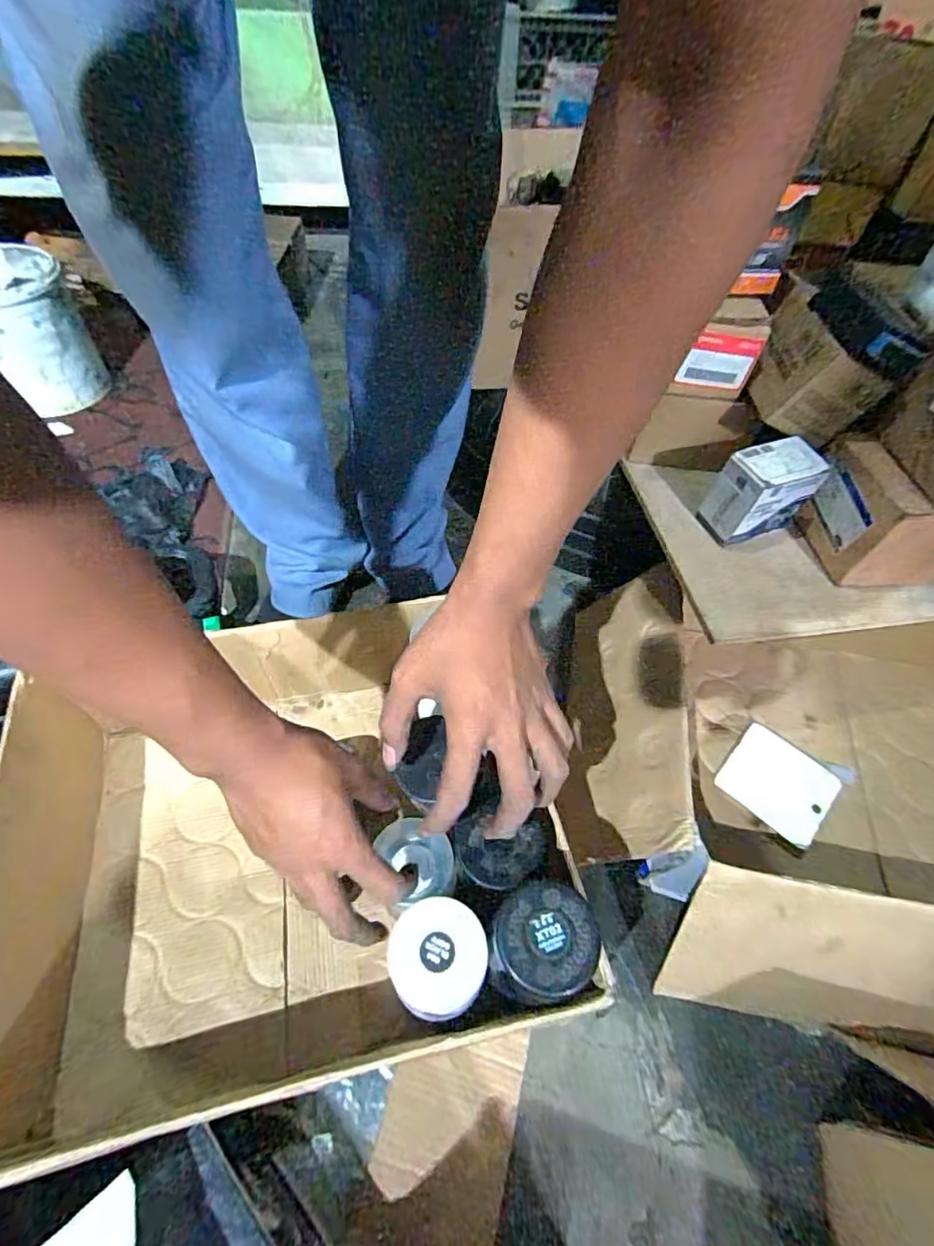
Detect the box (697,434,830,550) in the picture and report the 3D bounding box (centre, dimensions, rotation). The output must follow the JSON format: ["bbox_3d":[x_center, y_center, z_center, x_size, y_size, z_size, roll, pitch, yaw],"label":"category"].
[{"bbox_3d":[0.286,-0.127,0.544,0.088,0.084,0.055,-15,57,-14],"label":"box"}]

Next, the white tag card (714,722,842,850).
[{"bbox_3d":[0.339,0.173,0.608,0.104,0.007,0.106,36,56,24],"label":"white tag card"}]

